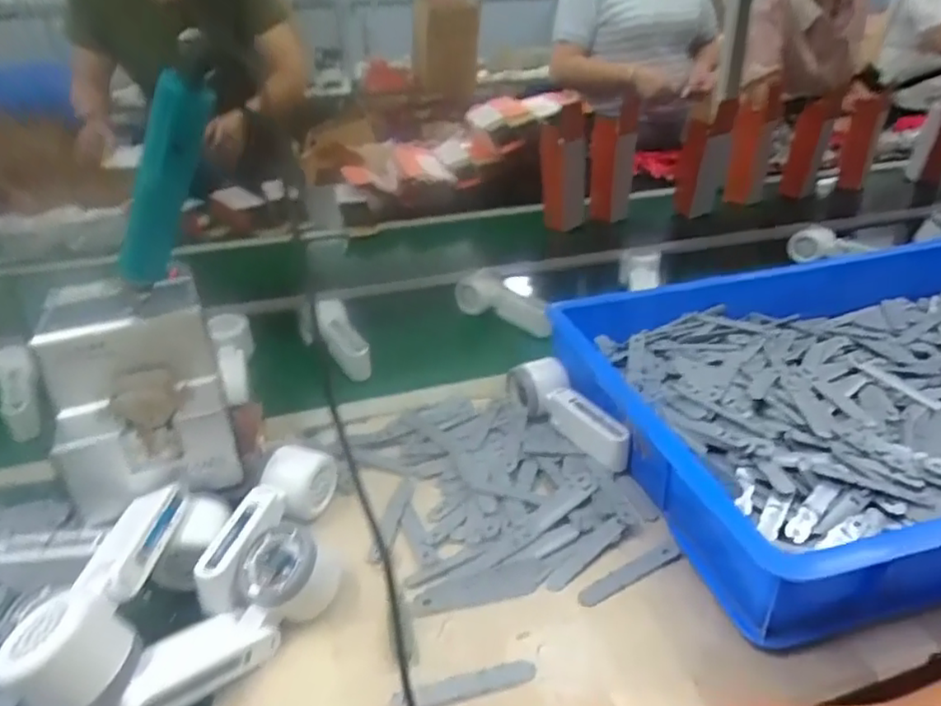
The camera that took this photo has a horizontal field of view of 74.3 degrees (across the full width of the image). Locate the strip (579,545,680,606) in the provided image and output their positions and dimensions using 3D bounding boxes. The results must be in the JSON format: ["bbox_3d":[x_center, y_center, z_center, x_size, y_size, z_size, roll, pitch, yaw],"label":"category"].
[{"bbox_3d":[0.124,0.171,0.484,0.095,0.004,0.015,-17,31,-24],"label":"strip"}]

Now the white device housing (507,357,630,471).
[{"bbox_3d":[0.097,0.058,0.633,0.047,0.050,0.164,-15,31,-22],"label":"white device housing"}]

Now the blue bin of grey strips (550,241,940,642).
[{"bbox_3d":[0.447,0.031,0.637,0.635,0.093,0.411,-9,29,-11],"label":"blue bin of grey strips"}]

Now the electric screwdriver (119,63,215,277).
[{"bbox_3d":[-0.214,-0.116,0.432,0.026,0.158,0.030,31,31,-4],"label":"electric screwdriver"}]

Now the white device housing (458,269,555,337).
[{"bbox_3d":[0.053,-0.072,0.907,0.159,0.052,0.052,22,37,38],"label":"white device housing"}]

